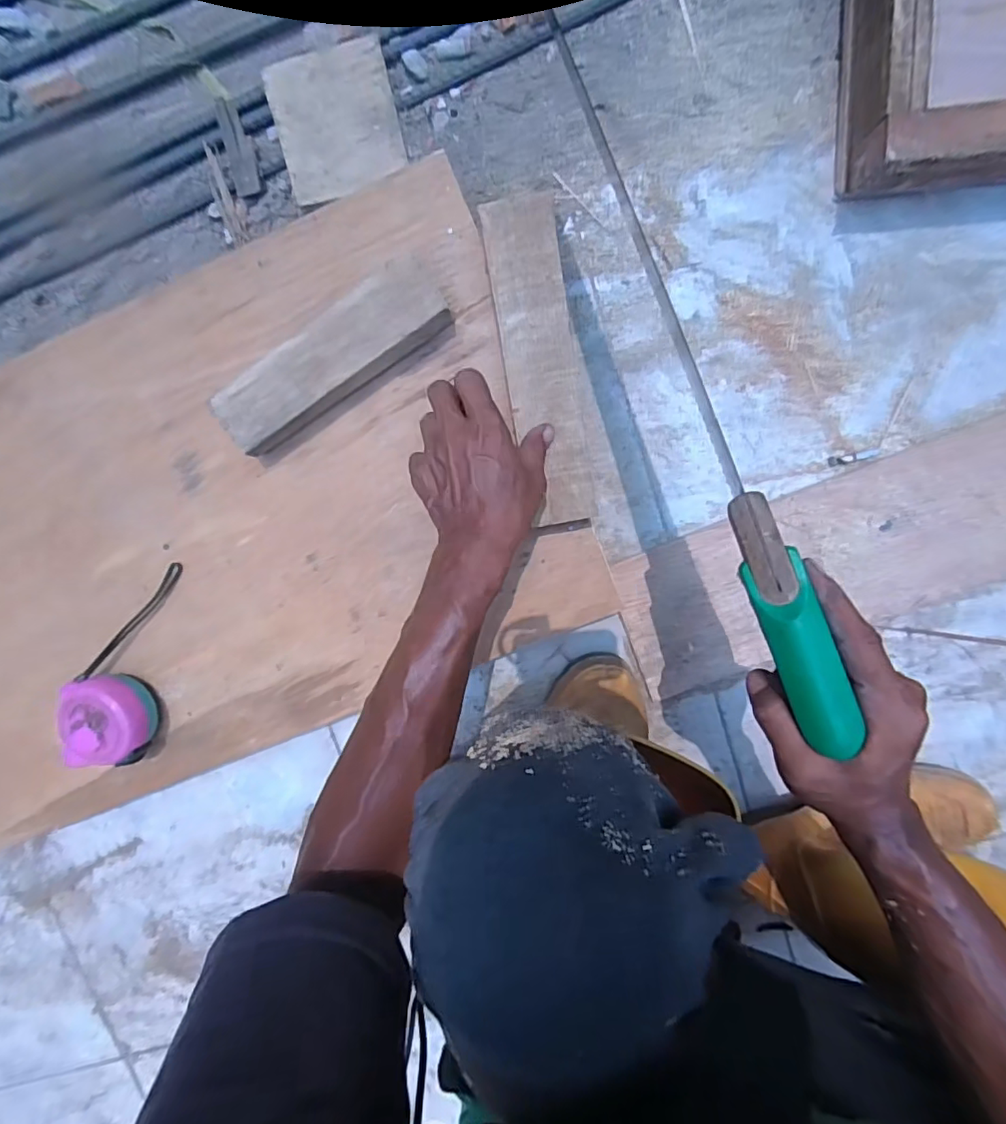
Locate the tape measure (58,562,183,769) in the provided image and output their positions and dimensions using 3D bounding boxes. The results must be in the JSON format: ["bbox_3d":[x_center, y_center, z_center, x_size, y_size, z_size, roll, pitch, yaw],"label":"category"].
[{"bbox_3d":[-0.338,0.091,0.488,0.078,0.043,0.198,18,87,0],"label":"tape measure"}]

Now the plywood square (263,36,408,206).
[{"bbox_3d":[-0.145,-0.384,0.475,0.104,0.010,0.106,-14,102,3],"label":"plywood square"}]

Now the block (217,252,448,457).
[{"bbox_3d":[-0.139,-0.164,0.442,0.203,0.042,0.065,-32,96,7],"label":"block"}]

